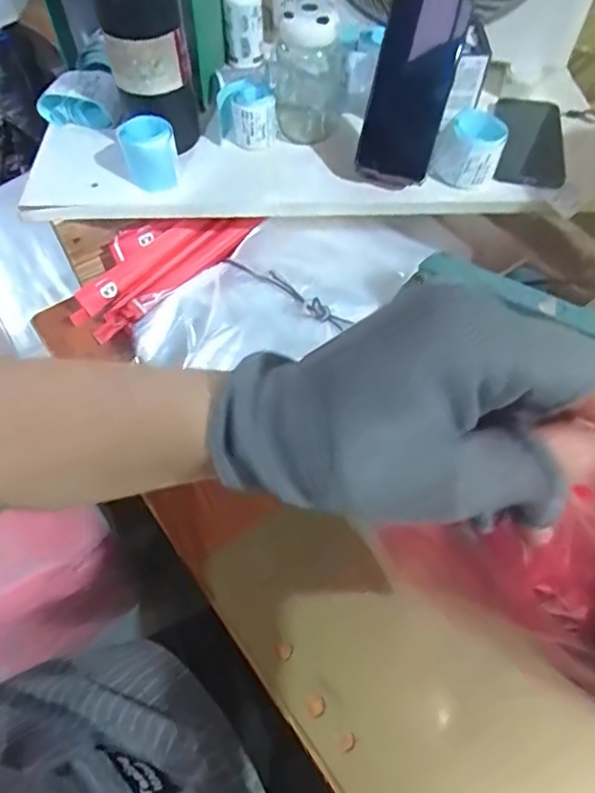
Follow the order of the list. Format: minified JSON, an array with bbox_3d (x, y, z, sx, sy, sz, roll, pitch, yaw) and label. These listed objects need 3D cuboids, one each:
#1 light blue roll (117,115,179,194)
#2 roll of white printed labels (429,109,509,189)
[{"bbox_3d":[-0.161,-0.266,0.582,0.056,0.056,0.050,-15,60,-10],"label":"light blue roll"},{"bbox_3d":[0.189,-0.272,0.587,0.068,0.054,0.071,1,58,-1],"label":"roll of white printed labels"}]

